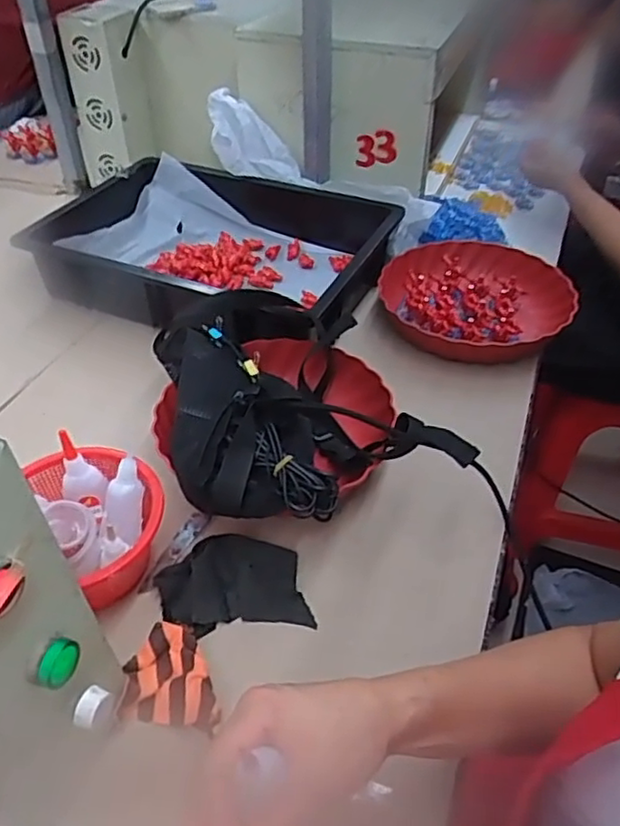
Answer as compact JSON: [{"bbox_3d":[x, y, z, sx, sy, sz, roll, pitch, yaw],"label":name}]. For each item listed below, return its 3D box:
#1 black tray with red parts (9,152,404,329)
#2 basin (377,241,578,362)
[{"bbox_3d":[-0.125,-0.240,0.917,0.453,0.089,0.362,18,46,17],"label":"black tray with red parts"},{"bbox_3d":[0.219,-0.143,0.834,0.221,0.048,0.225,0,44,0],"label":"basin"}]

